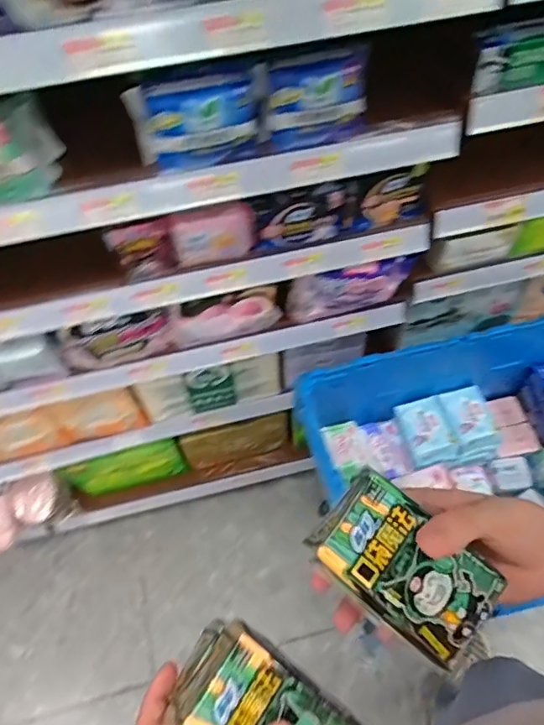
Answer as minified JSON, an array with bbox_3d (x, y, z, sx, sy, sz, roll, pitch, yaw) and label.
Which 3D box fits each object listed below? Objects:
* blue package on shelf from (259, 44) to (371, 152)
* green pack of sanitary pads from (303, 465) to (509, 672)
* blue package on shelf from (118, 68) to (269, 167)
[{"bbox_3d":[0.050,-0.297,0.600,0.121,0.093,0.039,-10,60,-4],"label":"blue package on shelf"},{"bbox_3d":[0.079,0.126,0.328,0.106,0.034,0.066,39,74,6],"label":"green pack of sanitary pads"},{"bbox_3d":[-0.080,-0.271,0.591,0.152,0.096,0.043,-13,60,-5],"label":"blue package on shelf"}]

